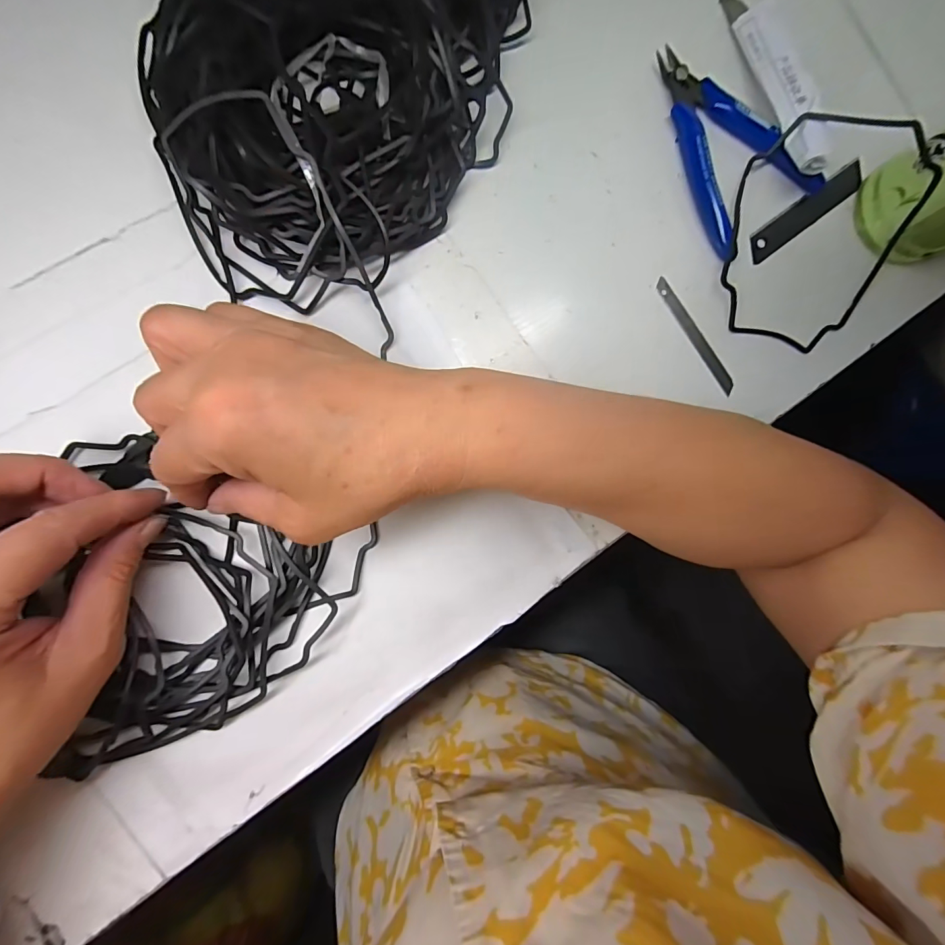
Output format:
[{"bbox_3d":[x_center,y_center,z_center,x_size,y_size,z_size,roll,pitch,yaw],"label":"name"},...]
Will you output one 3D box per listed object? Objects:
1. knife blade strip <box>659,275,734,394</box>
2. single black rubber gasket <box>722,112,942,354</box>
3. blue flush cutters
[{"bbox_3d":[0.132,-0.080,0.257,0.009,0.004,0.077,-36,93,1],"label":"knife blade strip"},{"bbox_3d":[0.199,-0.136,0.243,0.095,0.044,0.119,15,86,-7],"label":"single black rubber gasket"},{"bbox_3d":[0.144,-0.193,0.250,0.082,0.018,0.114,-40,93,-7],"label":"blue flush cutters"}]

